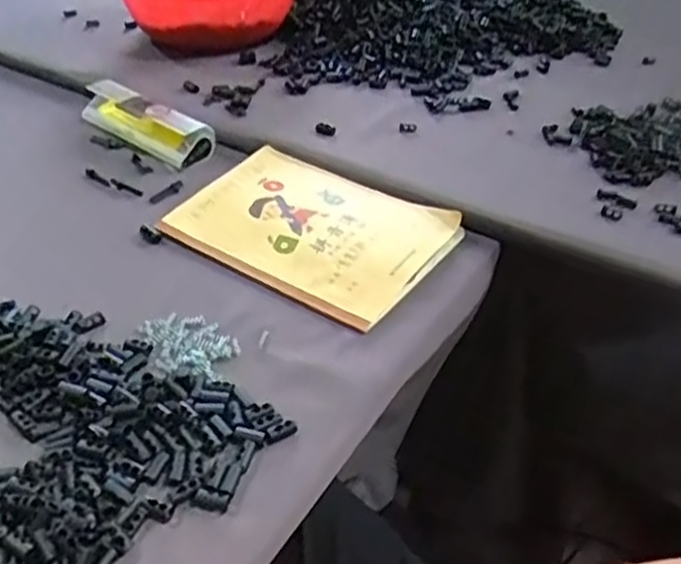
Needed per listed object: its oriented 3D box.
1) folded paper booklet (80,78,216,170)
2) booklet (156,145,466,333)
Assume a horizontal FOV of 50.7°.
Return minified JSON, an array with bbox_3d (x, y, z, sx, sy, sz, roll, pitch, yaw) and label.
[{"bbox_3d":[-0.190,-0.159,0.697,0.163,0.031,0.049,29,48,30],"label":"folded paper booklet"},{"bbox_3d":[-0.025,-0.046,0.581,0.206,0.012,0.142,24,51,27],"label":"booklet"}]

